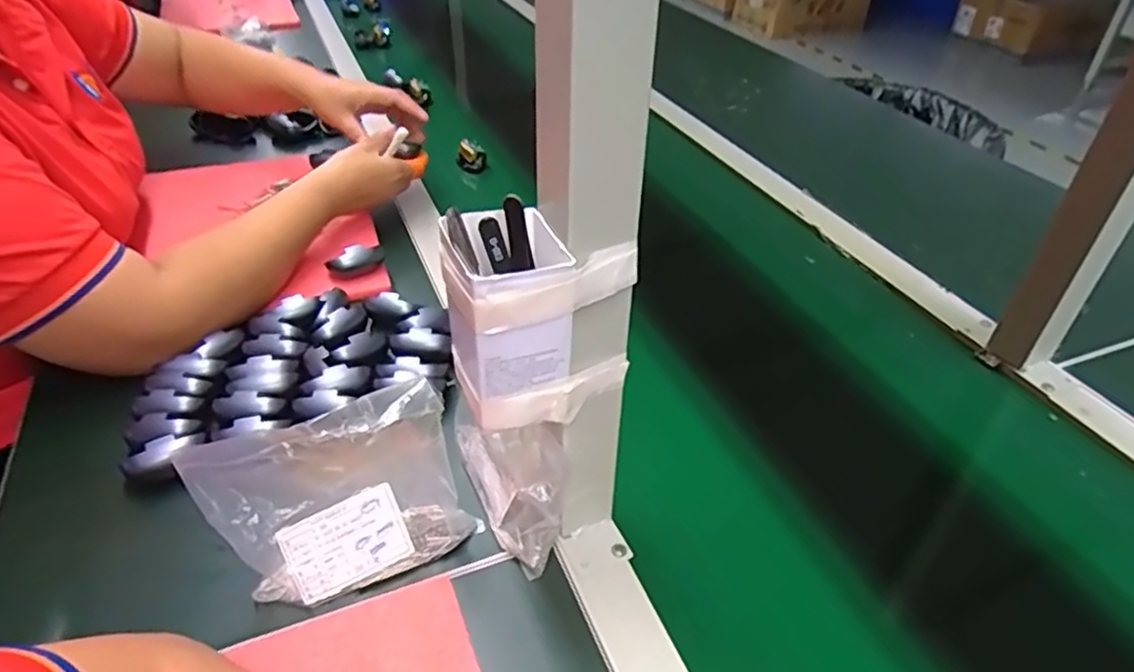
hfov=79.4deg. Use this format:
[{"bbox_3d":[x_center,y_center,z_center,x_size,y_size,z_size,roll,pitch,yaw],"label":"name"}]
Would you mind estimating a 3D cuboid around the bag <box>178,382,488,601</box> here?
[{"bbox_3d":[-0.137,0.097,0.413,0.150,0.099,0.056,-16,43,-21],"label":"bag"}]

